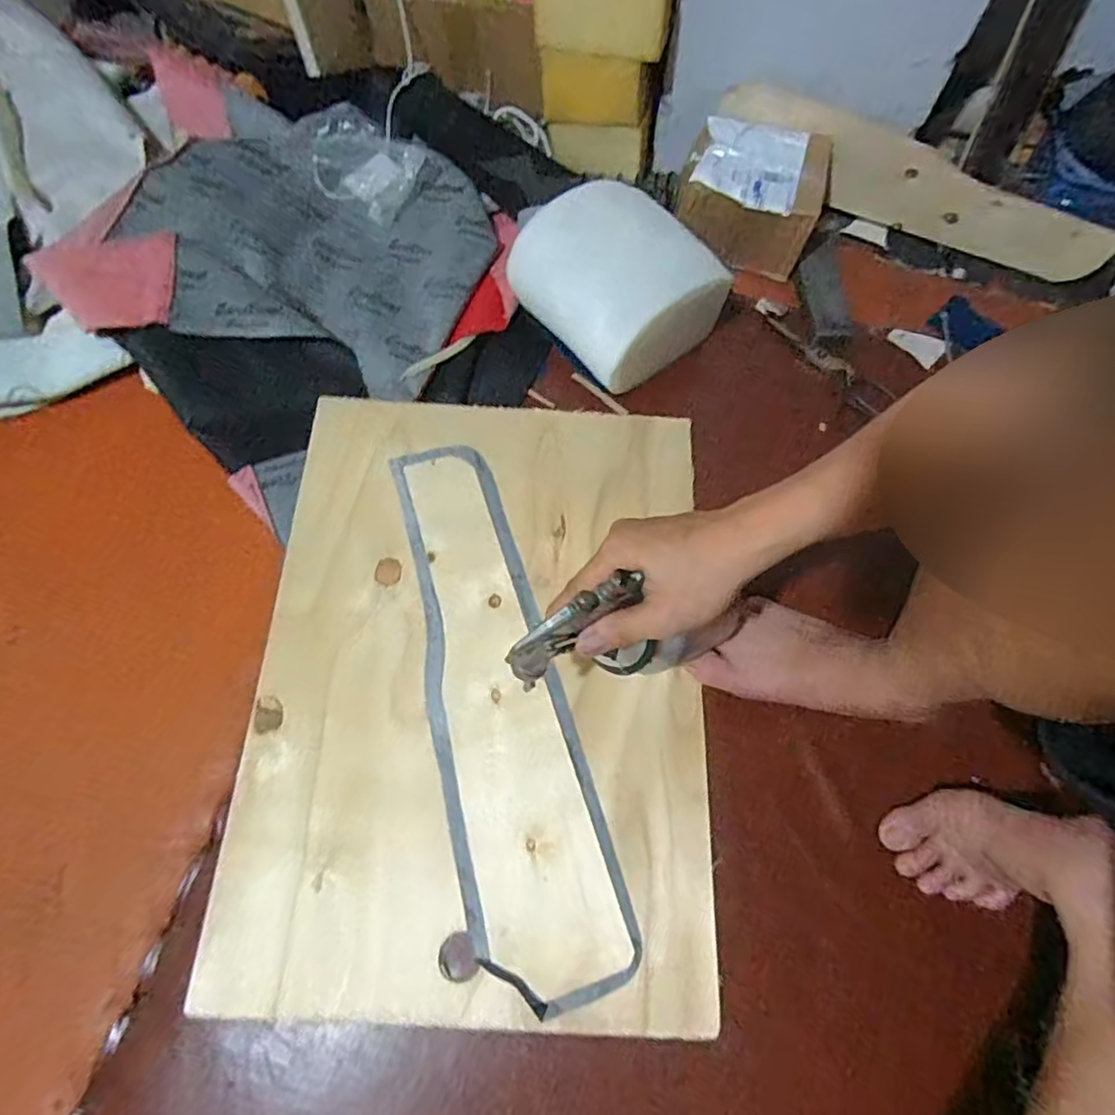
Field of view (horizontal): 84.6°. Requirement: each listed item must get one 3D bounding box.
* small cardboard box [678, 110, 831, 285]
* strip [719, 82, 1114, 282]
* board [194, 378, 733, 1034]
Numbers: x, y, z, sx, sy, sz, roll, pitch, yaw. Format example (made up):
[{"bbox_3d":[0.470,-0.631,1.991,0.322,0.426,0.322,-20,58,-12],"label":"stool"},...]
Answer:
[{"bbox_3d":[0.243,-0.458,0.774,0.168,0.088,0.145,16,70,6],"label":"small cardboard box"},{"bbox_3d":[0.446,-0.465,0.777,0.506,0.094,0.020,22,62,-1],"label":"strip"},{"bbox_3d":[-0.070,0.099,0.599,0.420,0.021,0.577,3,70,0],"label":"board"}]

